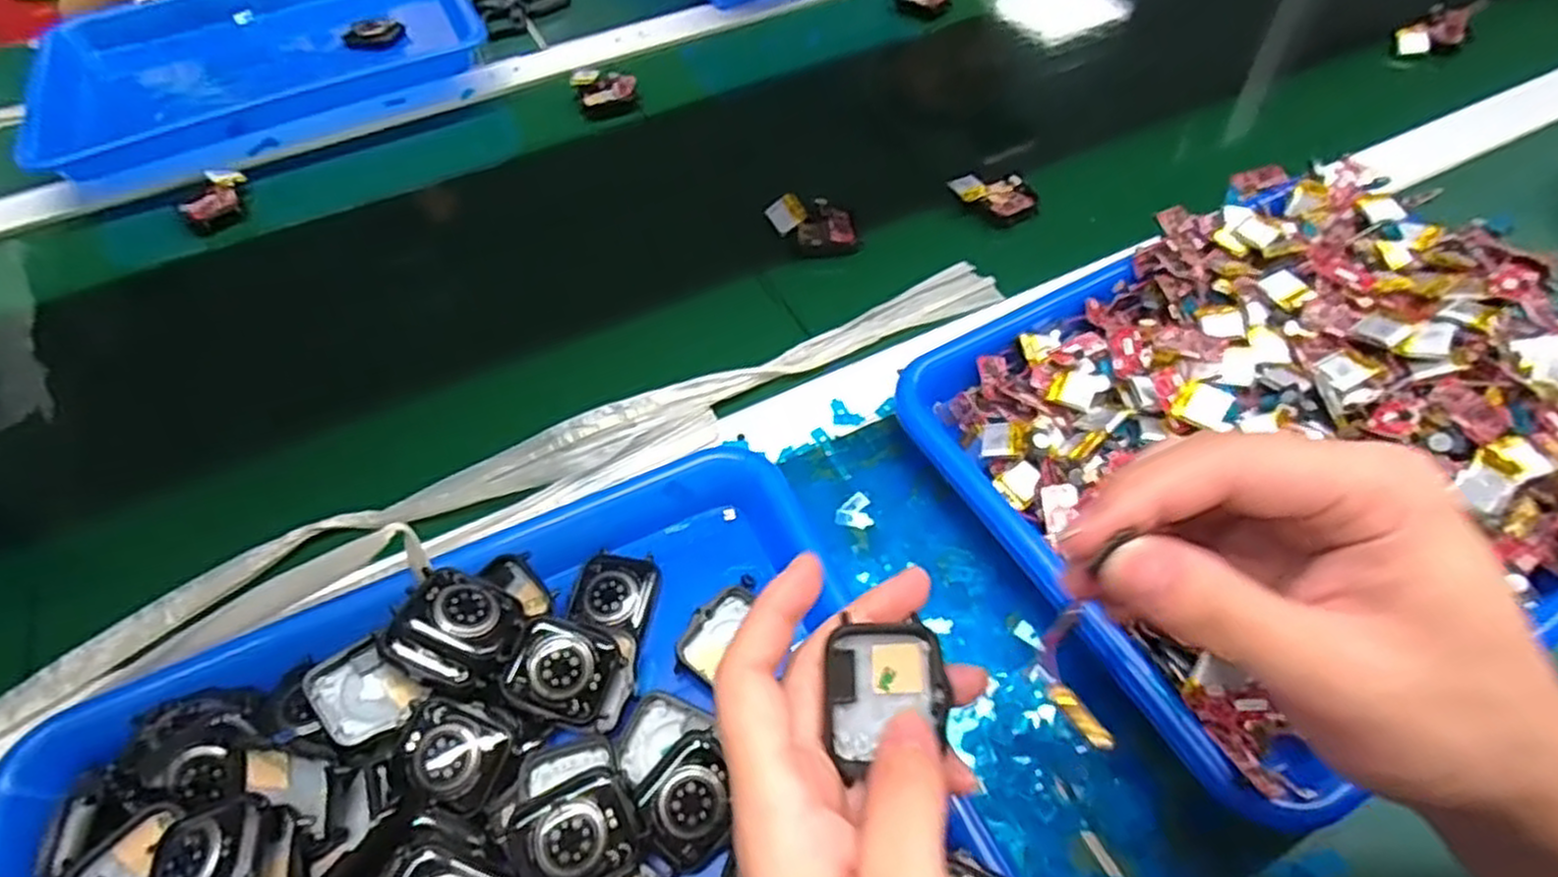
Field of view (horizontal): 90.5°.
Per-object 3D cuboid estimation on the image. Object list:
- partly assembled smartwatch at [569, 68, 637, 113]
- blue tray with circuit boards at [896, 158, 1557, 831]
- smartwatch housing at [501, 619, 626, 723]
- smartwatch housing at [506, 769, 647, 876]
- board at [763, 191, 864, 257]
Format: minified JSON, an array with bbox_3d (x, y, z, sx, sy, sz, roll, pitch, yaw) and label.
[{"bbox_3d":[-0.140,-0.283,0.618,0.050,0.021,0.032,-10,55,-4],"label":"partly assembled smartwatch"},{"bbox_3d":[0.252,-0.013,0.372,0.326,0.070,0.249,-26,58,-15],"label":"blue tray with circuit boards"},{"bbox_3d":[-0.088,0.095,0.316,0.042,0.007,0.035,20,70,-4],"label":"smartwatch housing"},{"bbox_3d":[-0.073,0.142,0.277,0.043,0.011,0.035,-23,57,-13],"label":"smartwatch housing"},{"bbox_3d":[0.023,-0.139,0.503,0.052,0.027,0.037,-15,55,-8],"label":"board"}]

